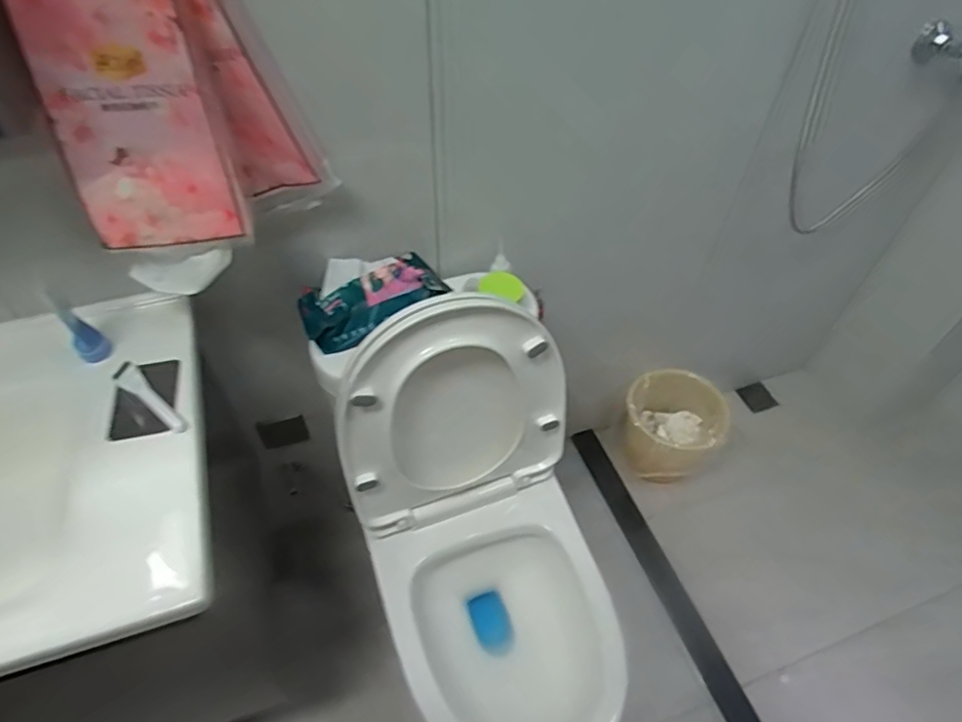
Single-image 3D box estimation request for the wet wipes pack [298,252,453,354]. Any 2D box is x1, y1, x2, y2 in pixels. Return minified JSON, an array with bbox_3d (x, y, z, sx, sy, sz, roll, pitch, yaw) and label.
[{"bbox_3d":[-0.163,-0.099,0.911,0.234,0.069,0.107,-27,56,-22],"label":"wet wipes pack"}]

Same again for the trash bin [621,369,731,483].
[{"bbox_3d":[0.502,0.184,1.539,0.244,0.202,0.255,-1,49,1],"label":"trash bin"}]

